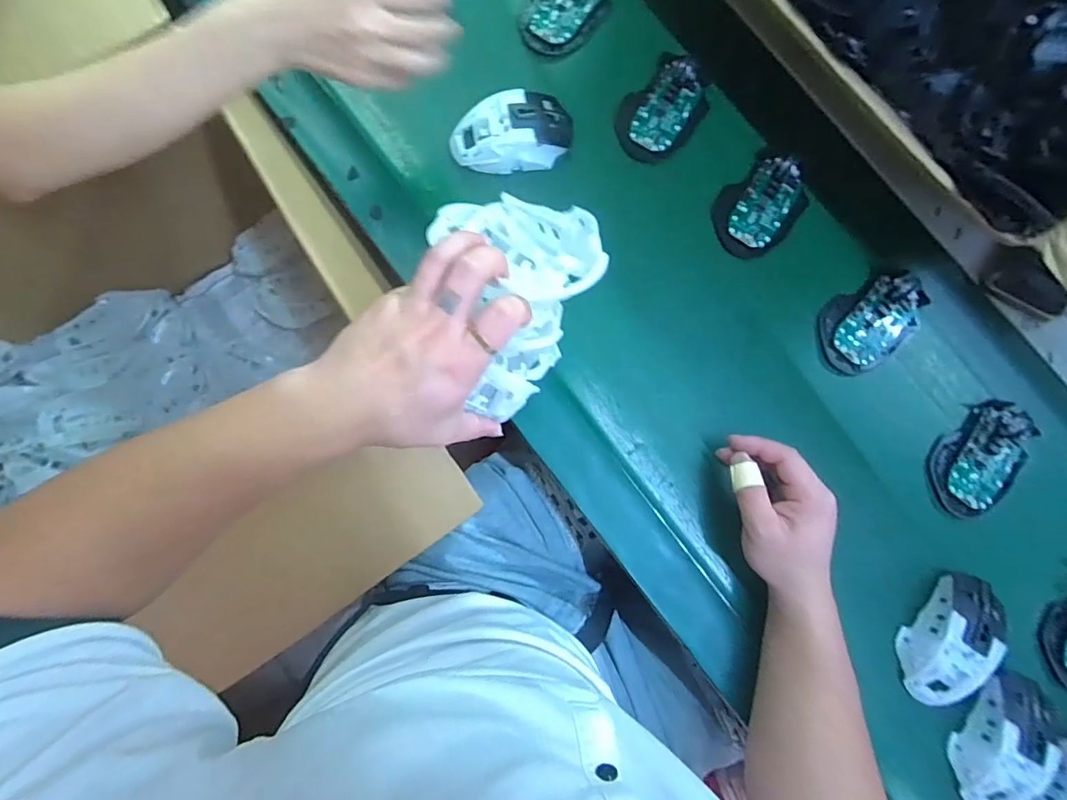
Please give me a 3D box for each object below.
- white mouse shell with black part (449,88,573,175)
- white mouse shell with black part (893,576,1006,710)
[{"bbox_3d":[-0.021,-0.257,0.504,0.115,0.040,0.064,-5,83,-4],"label":"white mouse shell with black part"},{"bbox_3d":[0.365,0.208,0.449,0.060,0.036,0.116,42,84,4],"label":"white mouse shell with black part"}]

